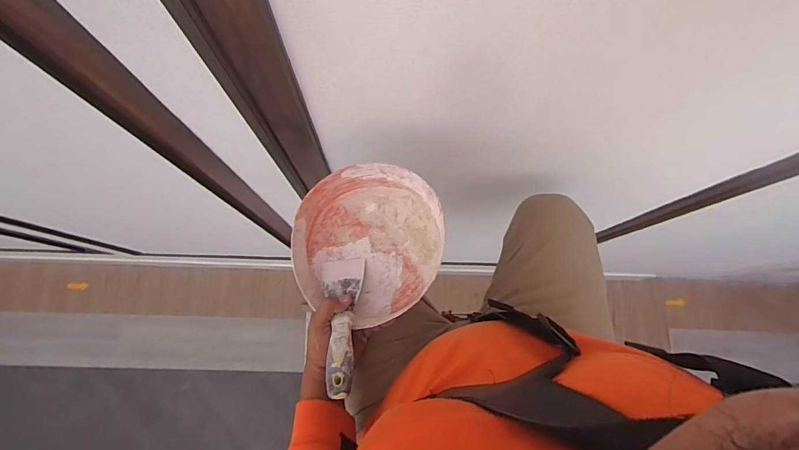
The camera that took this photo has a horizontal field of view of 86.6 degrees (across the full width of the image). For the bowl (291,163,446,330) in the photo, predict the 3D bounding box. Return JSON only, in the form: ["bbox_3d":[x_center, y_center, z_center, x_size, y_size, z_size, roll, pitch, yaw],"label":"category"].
[{"bbox_3d":[-0.042,0.026,0.584,0.194,0.068,0.201,0,78,-1],"label":"bowl"}]

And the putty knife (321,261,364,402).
[{"bbox_3d":[-0.075,0.123,0.544,0.057,0.024,0.186,-2,45,-2],"label":"putty knife"}]

